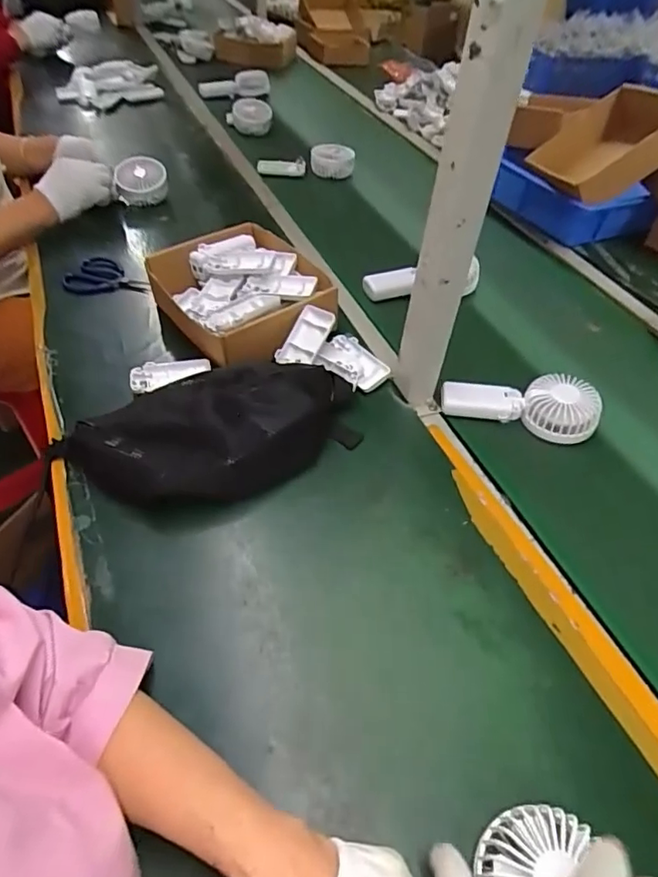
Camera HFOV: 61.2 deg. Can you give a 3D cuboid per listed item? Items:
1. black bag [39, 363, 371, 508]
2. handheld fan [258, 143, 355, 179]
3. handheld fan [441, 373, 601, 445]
[{"bbox_3d":[-0.127,-0.008,0.583,0.325,0.078,0.140,-8,48,-13],"label":"black bag"},{"bbox_3d":[-0.047,-0.566,1.139,0.193,0.064,0.053,-3,47,-7],"label":"handheld fan"},{"bbox_3d":[0.230,-0.047,0.675,0.177,0.048,0.070,14,47,8],"label":"handheld fan"}]

